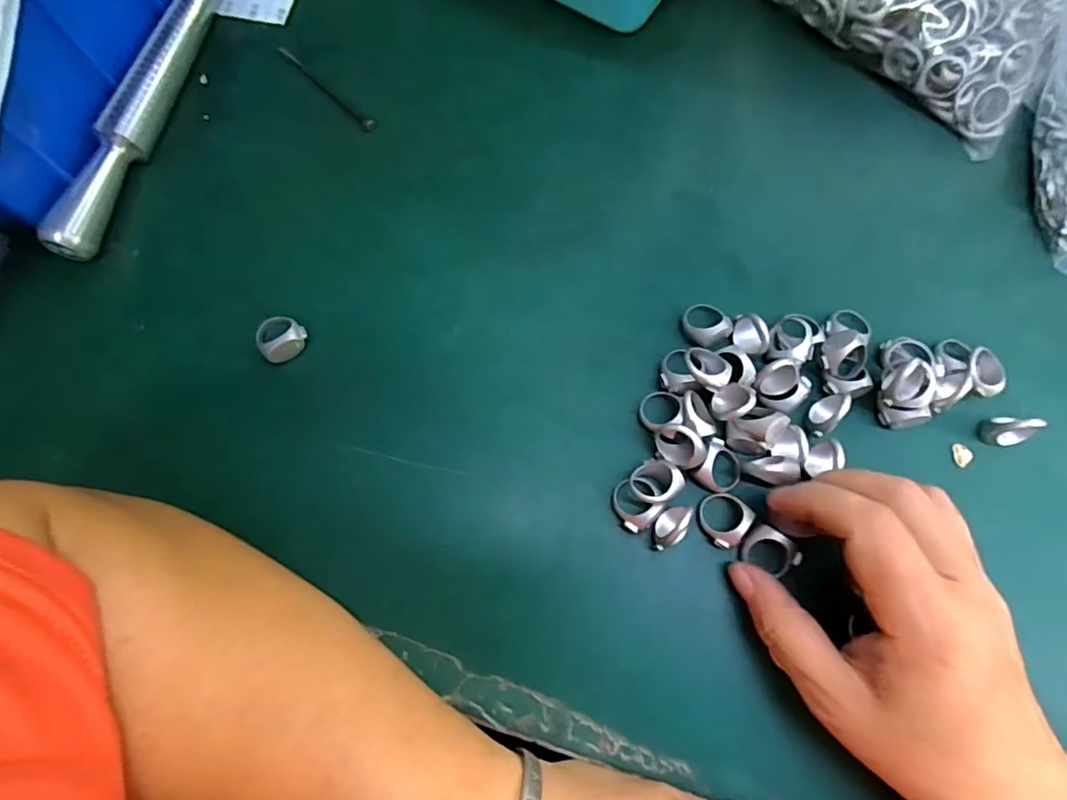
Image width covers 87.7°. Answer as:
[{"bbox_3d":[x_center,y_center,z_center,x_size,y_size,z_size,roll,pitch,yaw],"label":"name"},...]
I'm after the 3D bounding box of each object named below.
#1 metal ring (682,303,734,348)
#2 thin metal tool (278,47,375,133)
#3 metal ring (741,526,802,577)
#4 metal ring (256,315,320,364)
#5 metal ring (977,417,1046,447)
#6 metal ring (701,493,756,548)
[{"bbox_3d":[0.084,-0.037,0.269,0.021,0.007,0.023,0,76,-1],"label":"metal ring"},{"bbox_3d":[-0.112,-0.170,0.301,0.077,0.004,0.008,44,79,9],"label":"thin metal tool"},{"bbox_3d":[0.103,0.065,0.240,0.023,0.007,0.018,29,77,6],"label":"metal ring"},{"bbox_3d":[-0.117,-0.030,0.258,0.022,0.011,0.024,0,76,-1],"label":"metal ring"},{"bbox_3d":[0.219,0.014,0.255,0.016,0.018,0.014,-13,76,-5],"label":"metal ring"},{"bbox_3d":[0.085,0.052,0.243,0.020,0.010,0.022,0,76,-1],"label":"metal ring"}]

